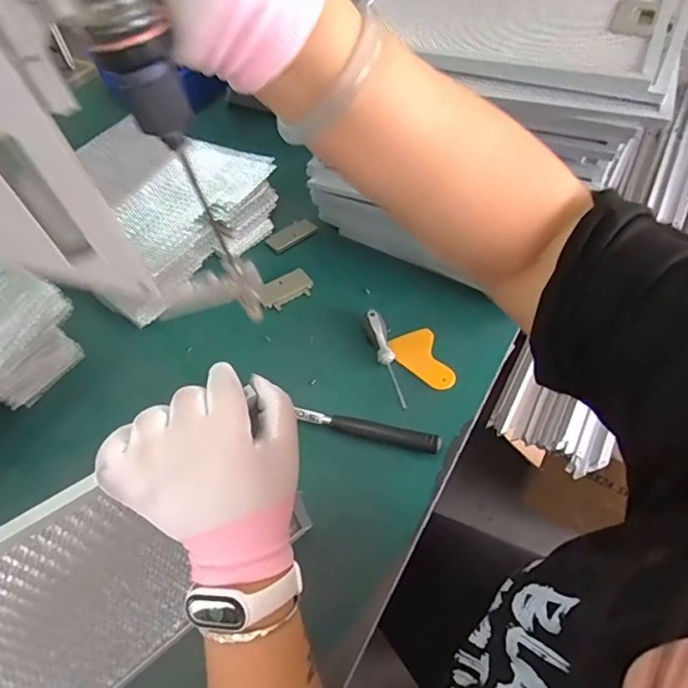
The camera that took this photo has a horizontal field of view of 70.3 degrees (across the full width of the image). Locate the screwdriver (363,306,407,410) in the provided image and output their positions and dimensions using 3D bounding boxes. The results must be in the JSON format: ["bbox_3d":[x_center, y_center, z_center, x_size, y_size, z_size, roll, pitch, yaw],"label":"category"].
[{"bbox_3d":[0.060,0.018,0.668,0.030,0.025,0.143,-16,71,-8],"label":"screwdriver"}]

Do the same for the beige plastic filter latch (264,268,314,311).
[{"bbox_3d":[-0.087,-0.085,0.756,0.086,0.006,0.048,-30,79,-26],"label":"beige plastic filter latch"}]

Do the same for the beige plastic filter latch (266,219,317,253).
[{"bbox_3d":[-0.090,-0.188,0.836,0.089,0.004,0.045,-35,58,-20],"label":"beige plastic filter latch"}]

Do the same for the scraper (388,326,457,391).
[{"bbox_3d":[0.110,0.023,0.666,0.066,0.010,0.097,-20,58,-15],"label":"scraper"}]

